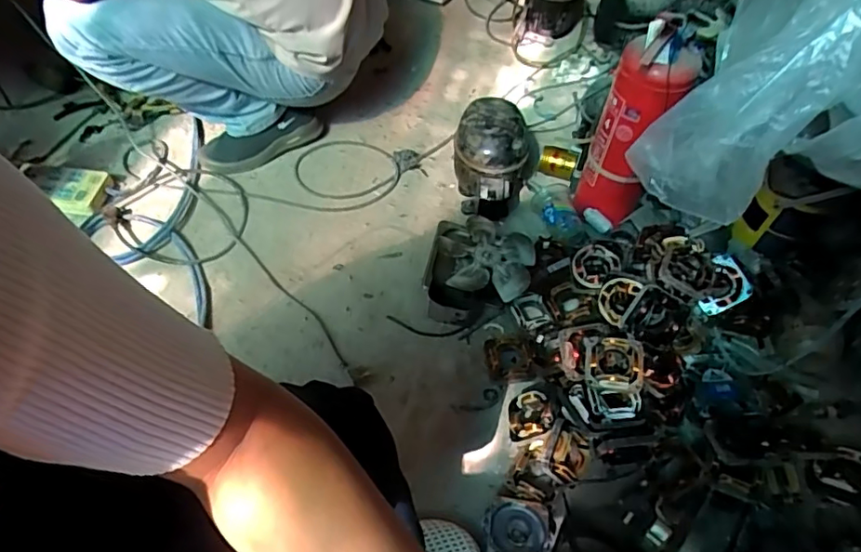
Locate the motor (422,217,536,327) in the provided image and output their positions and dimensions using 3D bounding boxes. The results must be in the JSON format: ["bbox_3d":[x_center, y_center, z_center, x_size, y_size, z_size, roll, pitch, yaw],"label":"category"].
[{"bbox_3d":[0.091,-0.017,1.039,0.190,0.086,0.230,12,54,3],"label":"motor"}]

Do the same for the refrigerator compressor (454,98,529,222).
[{"bbox_3d":[0.117,-0.224,1.131,0.155,0.183,0.204,14,55,5],"label":"refrigerator compressor"}]

